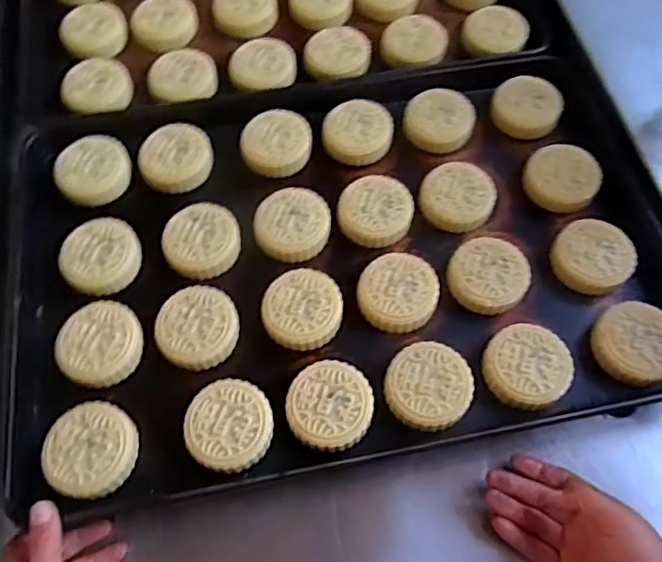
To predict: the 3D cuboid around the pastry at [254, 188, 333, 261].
[{"bbox_3d":[-0.037,-0.055,0.587,0.071,0.021,0.074,2,70,0],"label":"pastry"}]

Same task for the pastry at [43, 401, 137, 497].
[{"bbox_3d":[-0.194,0.138,0.488,0.068,0.031,0.073,0,70,-1],"label":"pastry"}]

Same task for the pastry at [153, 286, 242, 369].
[{"bbox_3d":[-0.119,0.042,0.539,0.070,0.027,0.074,0,70,-1],"label":"pastry"}]

